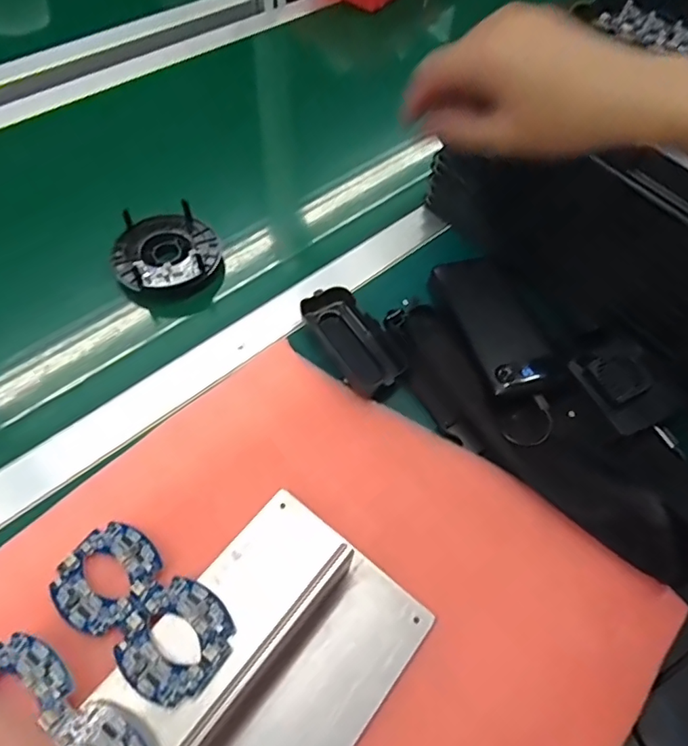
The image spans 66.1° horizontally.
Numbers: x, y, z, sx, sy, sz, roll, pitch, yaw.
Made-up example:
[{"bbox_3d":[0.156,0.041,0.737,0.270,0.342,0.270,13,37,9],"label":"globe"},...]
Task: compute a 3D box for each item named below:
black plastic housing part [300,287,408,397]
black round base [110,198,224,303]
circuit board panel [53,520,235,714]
[{"bbox_3d":[0.009,-0.029,0.474,0.048,0.026,0.110,-30,62,-19],"label":"black plastic housing part"},{"bbox_3d":[-0.174,-0.119,0.519,0.100,0.034,0.100,0,57,0],"label":"black round base"},{"bbox_3d":[-0.131,0.151,0.342,0.126,0.005,0.064,31,61,21],"label":"circuit board panel"}]

